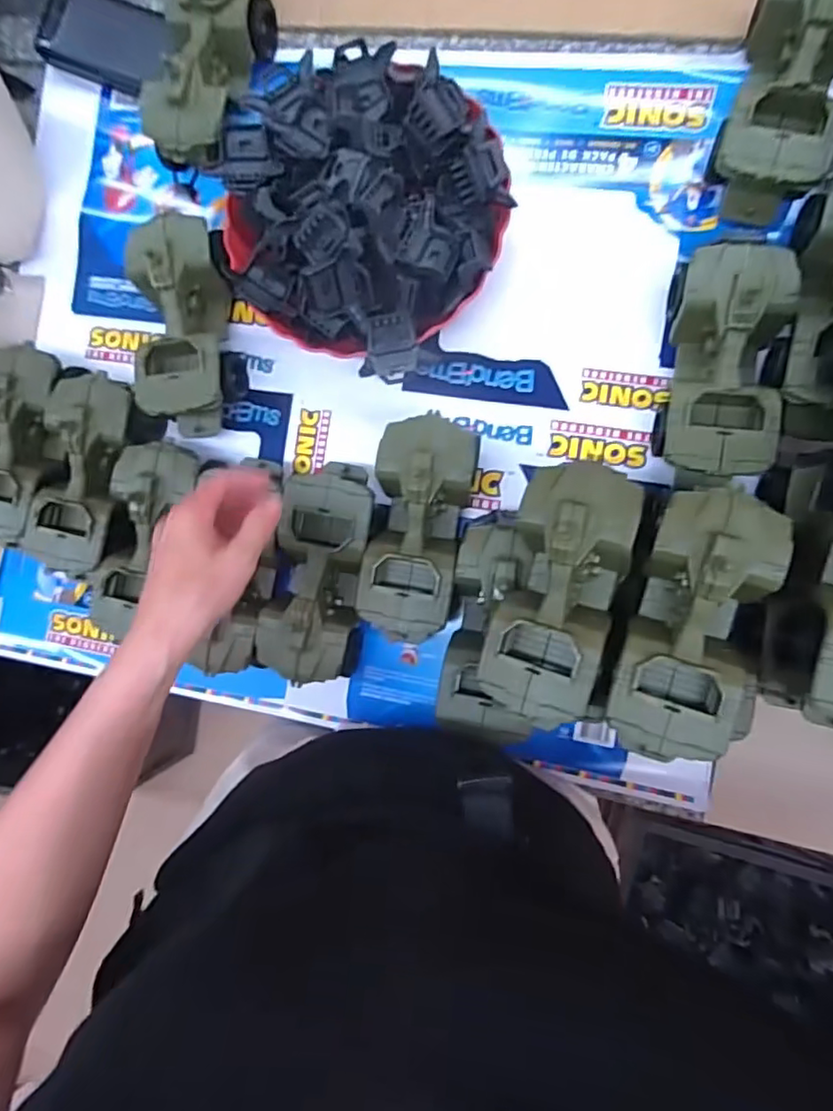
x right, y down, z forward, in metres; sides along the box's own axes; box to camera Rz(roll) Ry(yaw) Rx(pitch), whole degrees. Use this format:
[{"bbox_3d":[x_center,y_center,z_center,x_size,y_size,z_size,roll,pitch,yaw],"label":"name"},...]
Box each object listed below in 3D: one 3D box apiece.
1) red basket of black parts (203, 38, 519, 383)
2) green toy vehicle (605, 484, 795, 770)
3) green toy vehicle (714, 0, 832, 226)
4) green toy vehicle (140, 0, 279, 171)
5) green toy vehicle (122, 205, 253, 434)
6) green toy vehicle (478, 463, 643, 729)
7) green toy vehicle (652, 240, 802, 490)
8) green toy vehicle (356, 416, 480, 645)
[{"bbox_3d":[-0.049,-0.295,0.514,0.243,0.093,0.230,0,91,10],"label":"red basket of black parts"},{"bbox_3d":[0.189,0.049,0.405,0.090,0.065,0.183,14,93,10],"label":"green toy vehicle"},{"bbox_3d":[0.289,-0.361,0.462,0.093,0.085,0.191,21,94,9],"label":"green toy vehicle"},{"bbox_3d":[-0.186,-0.436,0.541,0.080,0.077,0.179,15,93,10],"label":"green toy vehicle"},{"bbox_3d":[-0.207,-0.205,0.548,0.086,0.082,0.185,0,91,10],"label":"green toy vehicle"},{"bbox_3d":[0.101,0.028,0.426,0.080,0.060,0.183,15,93,10],"label":"green toy vehicle"},{"bbox_3d":[0.238,-0.145,0.475,0.079,0.078,0.177,9,92,10],"label":"green toy vehicle"},{"bbox_3d":[0.002,-0.018,0.516,0.078,0.082,0.184,9,92,10],"label":"green toy vehicle"}]

